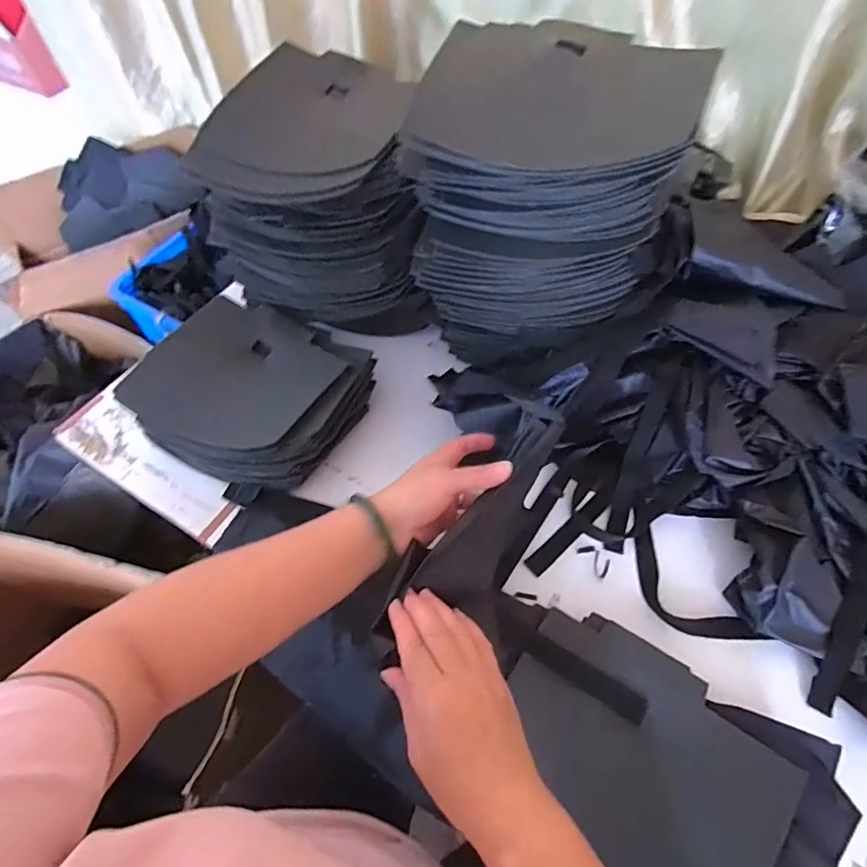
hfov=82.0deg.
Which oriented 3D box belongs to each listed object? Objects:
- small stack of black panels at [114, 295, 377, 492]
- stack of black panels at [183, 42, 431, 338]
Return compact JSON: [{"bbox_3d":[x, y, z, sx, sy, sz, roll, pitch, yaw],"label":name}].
[{"bbox_3d":[-0.218,-0.048,0.612,0.250,0.078,0.208,25,61,17],"label":"small stack of black panels"},{"bbox_3d":[-0.134,-0.293,0.634,0.248,0.225,0.228,3,57,4],"label":"stack of black panels"}]

